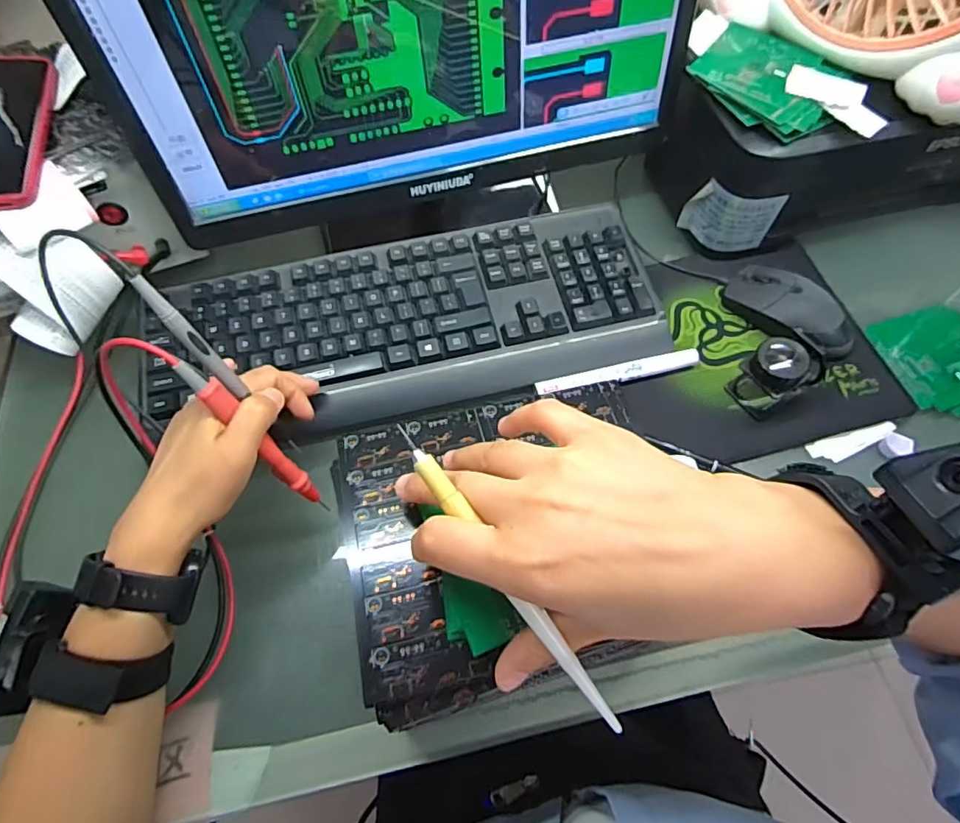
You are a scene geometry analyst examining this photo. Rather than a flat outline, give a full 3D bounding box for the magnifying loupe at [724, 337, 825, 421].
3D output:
[{"bbox_3d":[0.241,-0.031,0.435,0.056,0.055,0.044,-32,66,-15],"label":"magnifying loupe"}]

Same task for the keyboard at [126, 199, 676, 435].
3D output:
[{"bbox_3d":[-0.058,-0.075,0.465,0.429,0.040,0.161,-15,63,-7],"label":"keyboard"}]

